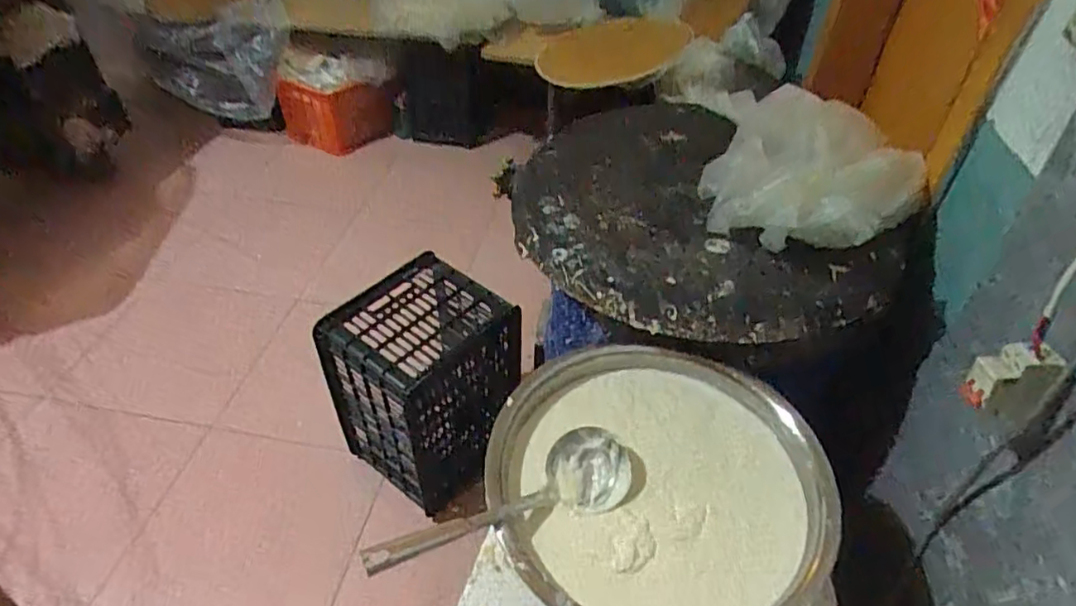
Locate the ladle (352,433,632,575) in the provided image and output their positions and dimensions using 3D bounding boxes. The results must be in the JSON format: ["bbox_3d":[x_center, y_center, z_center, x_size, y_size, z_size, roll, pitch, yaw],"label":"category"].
[{"bbox_3d":[-0.014,0.230,0.736,0.303,0.062,0.104,-12,43,-35],"label":"ladle"}]

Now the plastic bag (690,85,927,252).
[{"bbox_3d":[0.435,-0.228,0.980,0.326,0.131,0.337,33,52,29],"label":"plastic bag"}]

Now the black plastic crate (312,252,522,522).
[{"bbox_3d":[-0.244,0.188,1.414,0.342,0.467,0.315,24,48,22],"label":"black plastic crate"}]

